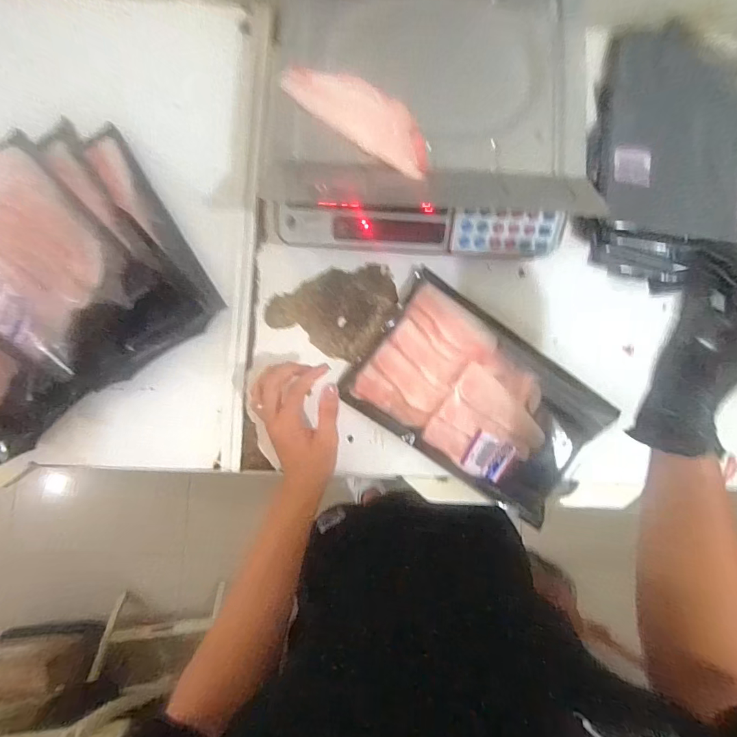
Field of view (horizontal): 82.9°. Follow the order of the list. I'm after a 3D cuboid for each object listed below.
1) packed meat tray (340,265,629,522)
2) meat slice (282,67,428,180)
[{"bbox_3d":[0.136,0.032,0.523,0.292,0.040,0.194,34,82,3],"label":"packed meat tray"},{"bbox_3d":[-0.004,-0.279,0.465,0.179,0.028,0.064,35,82,3],"label":"meat slice"}]

